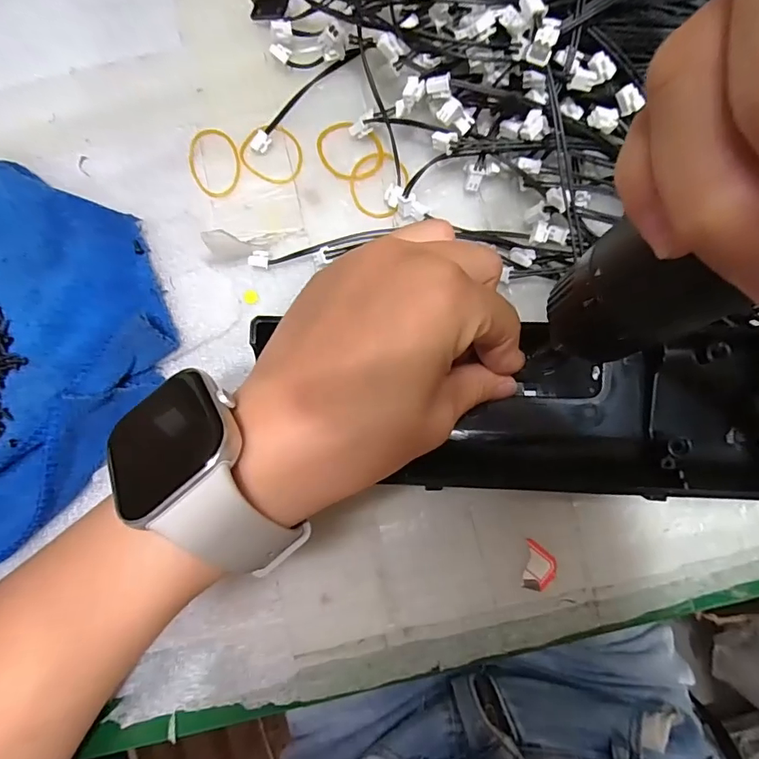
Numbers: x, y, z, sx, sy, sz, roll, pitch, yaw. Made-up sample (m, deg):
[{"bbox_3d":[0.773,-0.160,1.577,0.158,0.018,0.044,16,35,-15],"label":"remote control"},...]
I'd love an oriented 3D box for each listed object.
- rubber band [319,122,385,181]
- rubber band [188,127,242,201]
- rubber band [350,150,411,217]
[{"bbox_3d":[-0.015,-0.110,0.224,0.034,0.006,0.025,31,86,4],"label":"rubber band"},{"bbox_3d":[-0.080,-0.106,0.228,0.024,0.004,0.035,-13,84,1],"label":"rubber band"},{"bbox_3d":[-0.001,-0.094,0.223,0.027,0.004,0.030,22,85,3],"label":"rubber band"}]

